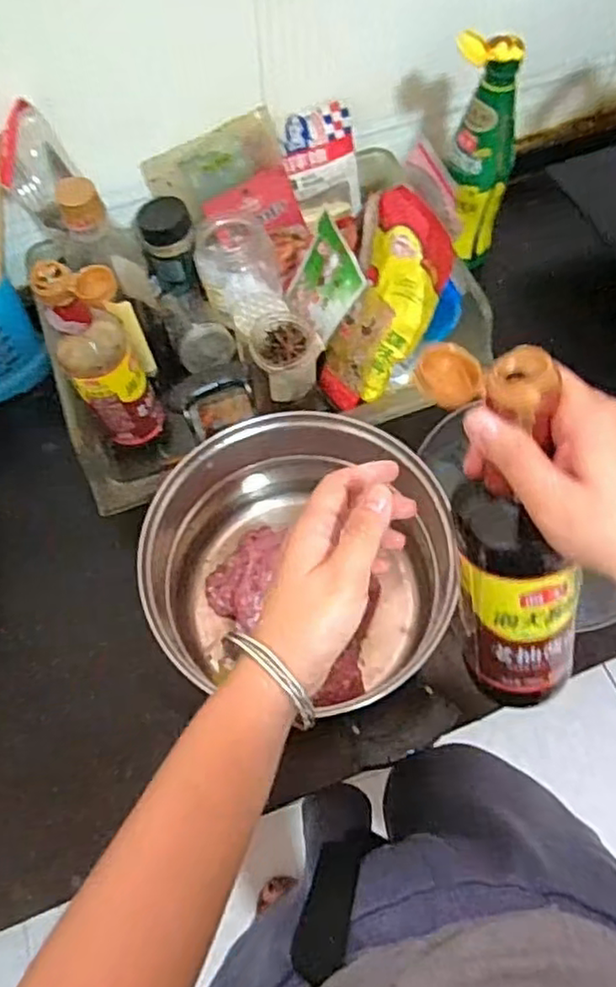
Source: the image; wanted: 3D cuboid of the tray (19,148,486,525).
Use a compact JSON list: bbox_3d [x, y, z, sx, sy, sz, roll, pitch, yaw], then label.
[{"bbox_3d":[-0.055,-0.207,0.662,0.436,0.231,0.275,-25,67,-10],"label":"tray"}]

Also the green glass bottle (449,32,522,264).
[{"bbox_3d":[0.175,-0.346,0.693,0.077,0.223,0.053,13,66,7],"label":"green glass bottle"}]

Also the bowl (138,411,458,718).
[{"bbox_3d":[-0.012,0.063,0.586,0.231,0.142,0.227,11,66,6],"label":"bowl"}]

